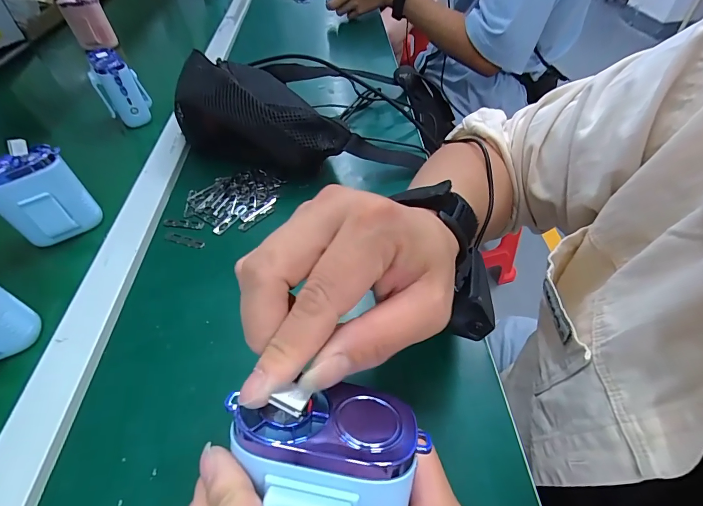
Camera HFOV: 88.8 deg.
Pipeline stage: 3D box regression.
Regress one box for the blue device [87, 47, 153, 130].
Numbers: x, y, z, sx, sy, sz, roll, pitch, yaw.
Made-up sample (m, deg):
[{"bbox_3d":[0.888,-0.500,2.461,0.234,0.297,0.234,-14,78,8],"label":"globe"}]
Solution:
[{"bbox_3d":[-0.318,-0.226,0.493,0.054,0.084,0.058,-30,55,-22],"label":"blue device"}]

